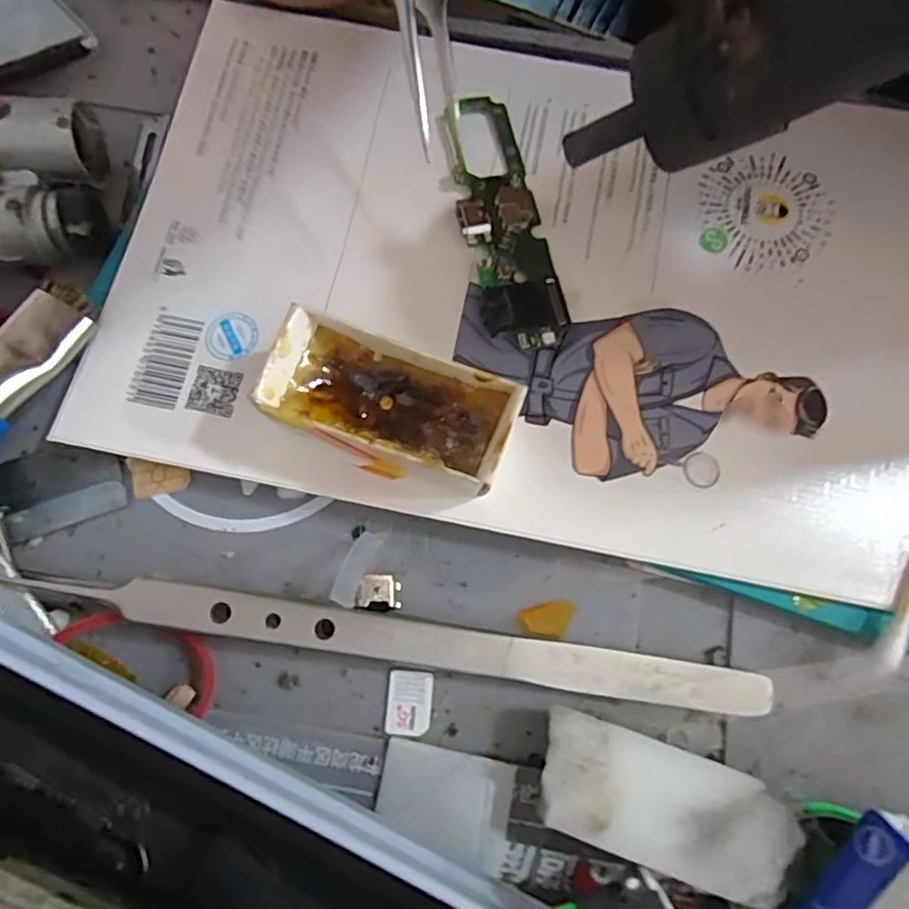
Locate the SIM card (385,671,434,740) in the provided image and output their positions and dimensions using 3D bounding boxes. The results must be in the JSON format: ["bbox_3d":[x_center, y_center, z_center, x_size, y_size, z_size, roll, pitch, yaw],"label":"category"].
[{"bbox_3d":[-0.010,0.052,0.121,0.009,0.004,0.012,6,75,1],"label":"SIM card"}]

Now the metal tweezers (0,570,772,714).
[{"bbox_3d":[-0.012,0.037,0.117,0.152,0.004,0.008,10,74,-4],"label":"metal tweezers"}]

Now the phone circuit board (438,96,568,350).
[{"bbox_3d":[0.010,-0.055,0.134,0.018,0.004,0.064,-12,77,-4],"label":"phone circuit board"}]

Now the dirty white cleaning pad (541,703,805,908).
[{"bbox_3d":[0.038,0.064,0.107,0.044,0.006,0.020,17,56,7],"label":"dirty white cleaning pad"}]

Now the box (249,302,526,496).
[{"bbox_3d":[-0.012,-0.010,0.116,0.046,0.019,0.023,18,76,4],"label":"box"}]

